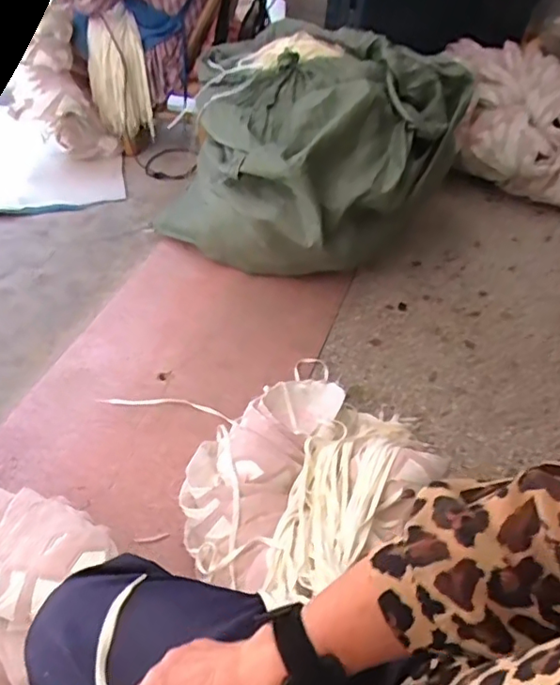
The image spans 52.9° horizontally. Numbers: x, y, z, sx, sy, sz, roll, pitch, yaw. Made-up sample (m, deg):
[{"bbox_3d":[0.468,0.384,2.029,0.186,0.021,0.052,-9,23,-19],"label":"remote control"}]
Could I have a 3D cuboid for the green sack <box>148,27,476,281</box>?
[{"bbox_3d":[0.038,-0.464,1.333,0.566,0.405,0.510,34,53,23],"label":"green sack"}]

